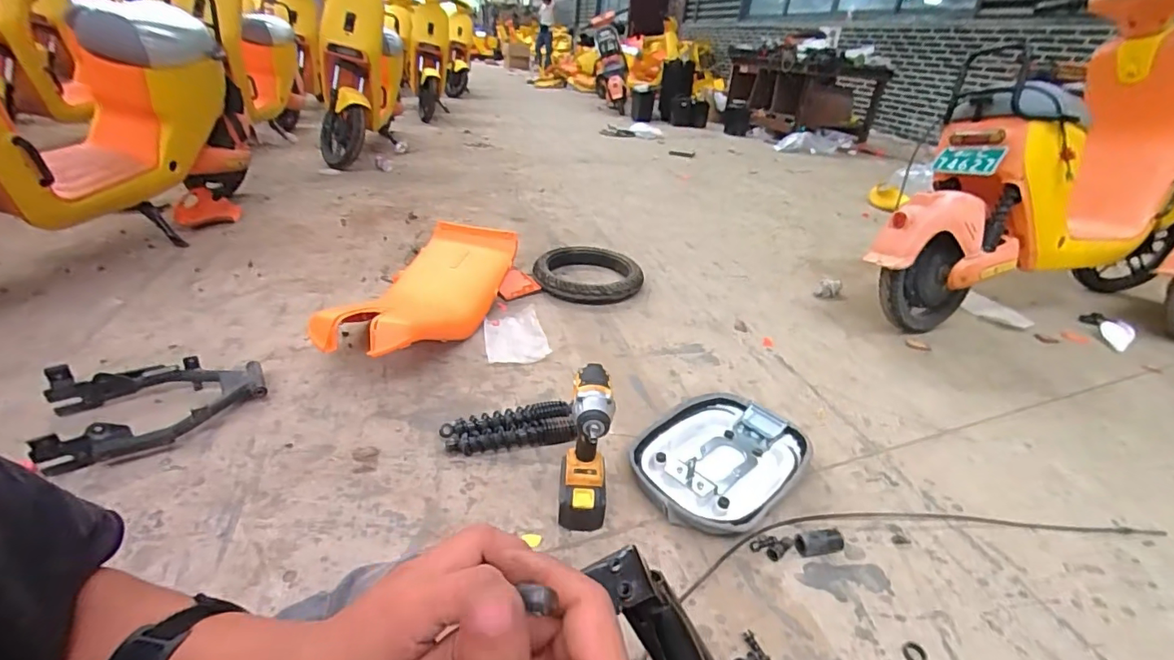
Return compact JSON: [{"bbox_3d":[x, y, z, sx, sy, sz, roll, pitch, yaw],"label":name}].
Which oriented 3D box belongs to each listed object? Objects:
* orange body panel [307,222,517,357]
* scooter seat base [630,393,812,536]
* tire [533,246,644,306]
[{"bbox_3d":[-0.433,-0.094,1.374,0.321,0.161,0.643,8,32,5],"label":"orange body panel"},{"bbox_3d":[0.266,0.254,1.006,0.367,0.056,0.273,-22,41,-37],"label":"scooter seat base"},{"bbox_3d":[0.007,-0.193,1.709,0.351,0.084,0.361,5,32,-1],"label":"tire"}]

